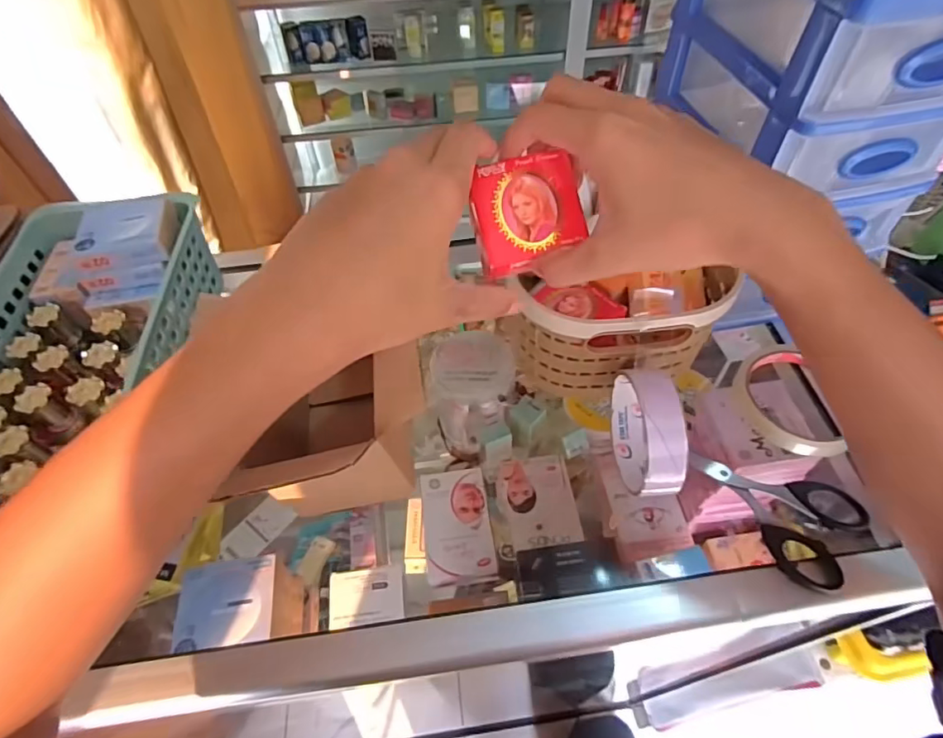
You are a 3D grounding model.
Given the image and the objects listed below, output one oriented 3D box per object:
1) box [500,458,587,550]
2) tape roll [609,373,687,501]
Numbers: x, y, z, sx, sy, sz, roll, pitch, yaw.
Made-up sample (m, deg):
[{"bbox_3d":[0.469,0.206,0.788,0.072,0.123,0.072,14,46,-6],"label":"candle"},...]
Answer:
[{"bbox_3d":[0.073,0.143,0.561,0.069,0.021,0.098,-7,53,-3],"label":"box"},{"bbox_3d":[0.113,0.039,0.341,0.024,0.083,0.084,-2,53,1],"label":"tape roll"}]

